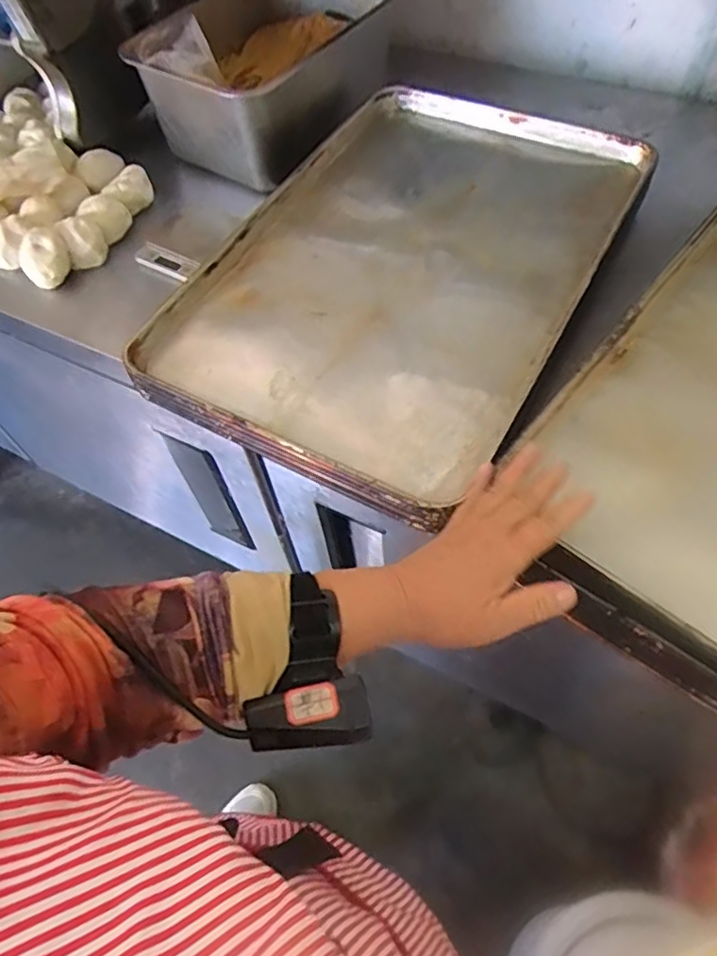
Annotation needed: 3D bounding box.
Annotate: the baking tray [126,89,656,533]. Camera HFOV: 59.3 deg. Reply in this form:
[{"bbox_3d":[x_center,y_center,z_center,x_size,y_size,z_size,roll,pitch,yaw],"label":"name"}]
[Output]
[{"bbox_3d":[0.059,-0.257,0.744,0.404,0.034,0.614,23,63,17],"label":"baking tray"}]

